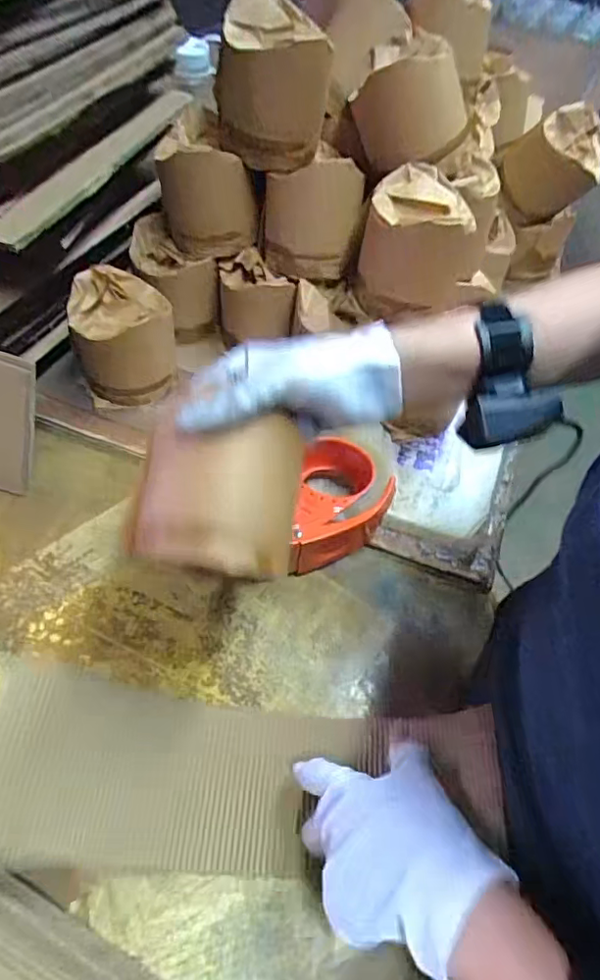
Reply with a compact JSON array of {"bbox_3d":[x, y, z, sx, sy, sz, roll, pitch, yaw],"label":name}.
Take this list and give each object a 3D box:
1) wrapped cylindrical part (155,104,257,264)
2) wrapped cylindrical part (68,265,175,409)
[{"bbox_3d":[-0.103,-0.332,0.622,0.099,0.124,0.101,-6,56,-9],"label":"wrapped cylindrical part"},{"bbox_3d":[-0.193,-0.166,0.616,0.100,0.107,0.096,-7,56,-10],"label":"wrapped cylindrical part"}]

